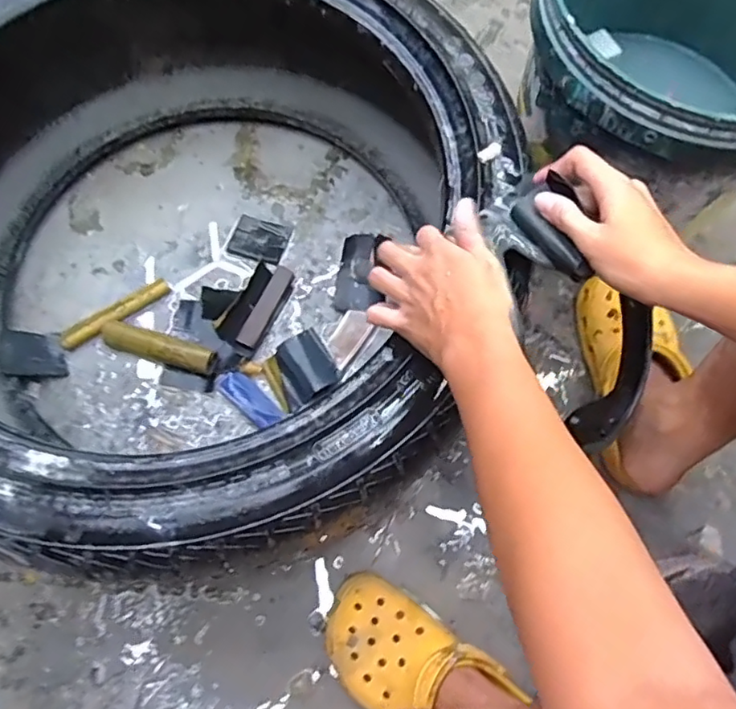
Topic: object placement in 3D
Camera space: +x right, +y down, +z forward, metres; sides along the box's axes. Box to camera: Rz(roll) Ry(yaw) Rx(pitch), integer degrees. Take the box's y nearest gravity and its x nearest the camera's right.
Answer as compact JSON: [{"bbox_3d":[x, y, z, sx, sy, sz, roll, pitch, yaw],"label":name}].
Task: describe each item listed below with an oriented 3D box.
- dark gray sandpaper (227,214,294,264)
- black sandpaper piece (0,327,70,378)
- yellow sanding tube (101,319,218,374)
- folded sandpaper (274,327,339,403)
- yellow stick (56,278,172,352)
[{"bbox_3d":[-0.143,-0.153,0.780,0.074,0.004,0.058,20,72,6],"label":"dark gray sandpaper"},{"bbox_3d":[-0.403,-0.001,0.708,0.070,0.011,0.061,-4,63,-36],"label":"black sandpaper piece"},{"bbox_3d":[-0.256,-0.009,0.720,0.146,0.028,0.029,17,71,5],"label":"yellow sanding tube"},{"bbox_3d":[-0.071,0.013,0.704,0.057,0.034,0.071,-29,74,-10],"label":"folded sandpaper"},{"bbox_3d":[-0.315,-0.049,0.740,0.144,0.023,0.023,-34,75,-12],"label":"yellow stick"}]

